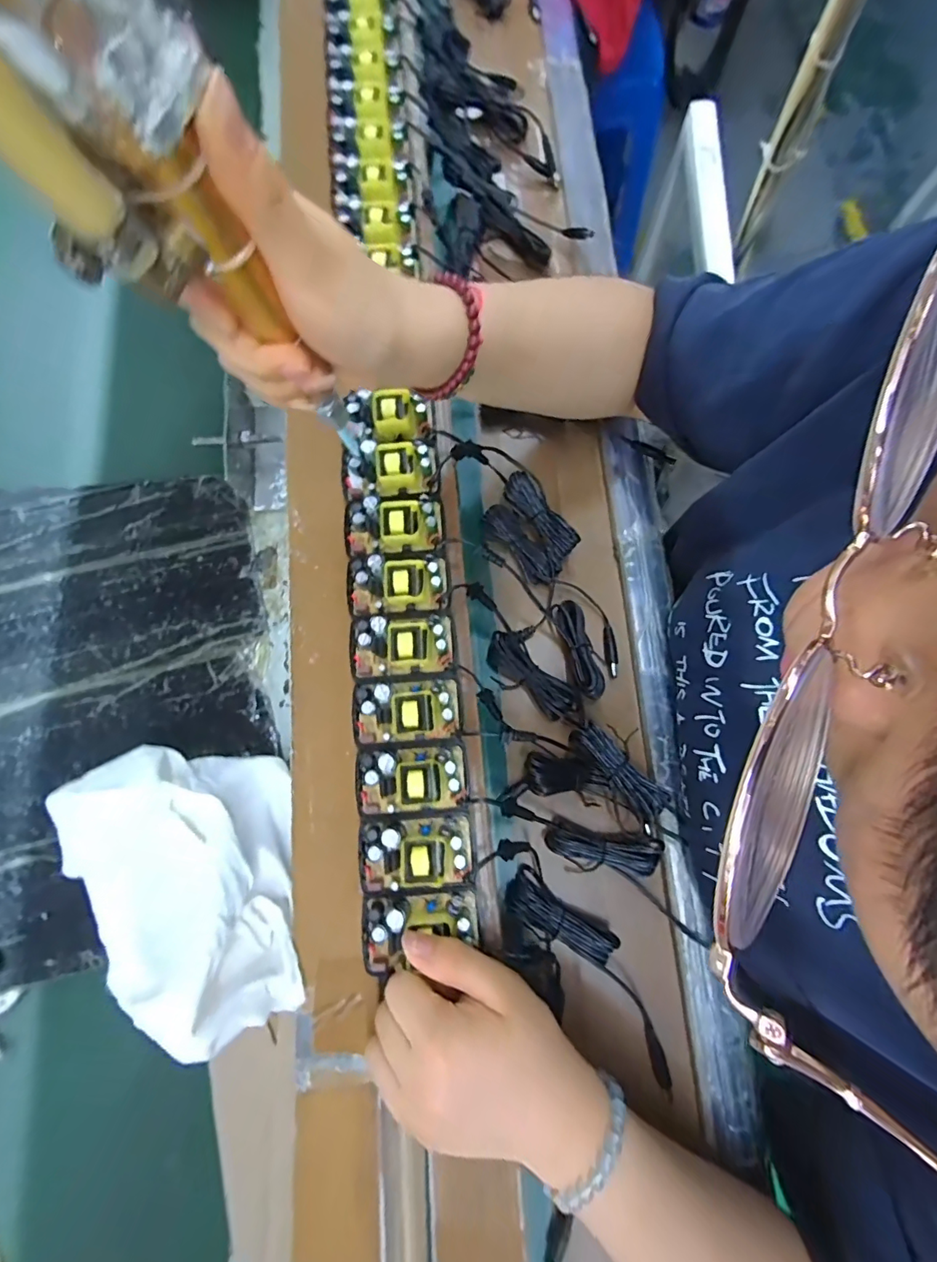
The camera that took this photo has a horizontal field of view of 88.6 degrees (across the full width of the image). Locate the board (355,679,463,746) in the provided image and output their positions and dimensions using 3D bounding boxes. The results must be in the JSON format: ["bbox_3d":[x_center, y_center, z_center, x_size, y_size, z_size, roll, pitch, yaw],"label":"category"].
[{"bbox_3d":[-0.040,0.049,0.303,0.066,0.019,0.037,-4,78,-1],"label":"board"}]

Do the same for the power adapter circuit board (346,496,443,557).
[{"bbox_3d":[-0.051,-0.074,0.333,0.065,0.025,0.041,-3,78,0],"label":"power adapter circuit board"}]

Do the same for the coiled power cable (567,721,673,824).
[{"bbox_3d":[0.102,0.095,0.331,0.021,0.018,0.074,-42,82,-8],"label":"coiled power cable"}]

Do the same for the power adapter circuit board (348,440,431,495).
[{"bbox_3d":[-0.055,-0.116,0.339,0.056,0.023,0.035,4,78,1],"label":"power adapter circuit board"}]

